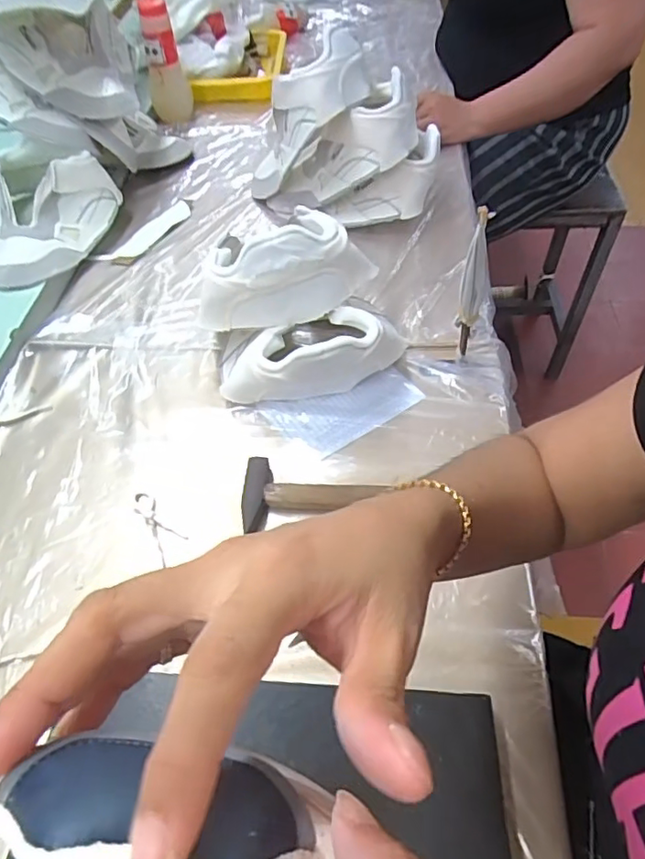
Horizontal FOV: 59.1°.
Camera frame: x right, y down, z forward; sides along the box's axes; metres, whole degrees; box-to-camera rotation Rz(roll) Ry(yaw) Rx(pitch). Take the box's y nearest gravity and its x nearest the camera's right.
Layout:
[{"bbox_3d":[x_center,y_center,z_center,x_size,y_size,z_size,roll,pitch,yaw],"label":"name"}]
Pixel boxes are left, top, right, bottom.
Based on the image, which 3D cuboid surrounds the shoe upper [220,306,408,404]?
[{"bbox_3d":[-0.008,-0.078,0.572,0.192,0.081,0.089,-11,52,-5],"label":"shoe upper"}]

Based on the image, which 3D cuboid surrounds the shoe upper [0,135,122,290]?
[{"bbox_3d":[-0.376,-0.270,0.736,0.156,0.102,0.207,7,53,10],"label":"shoe upper"}]

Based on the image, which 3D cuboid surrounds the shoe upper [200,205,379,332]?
[{"bbox_3d":[-0.039,-0.166,0.565,0.175,0.082,0.091,-9,52,-3],"label":"shoe upper"}]

